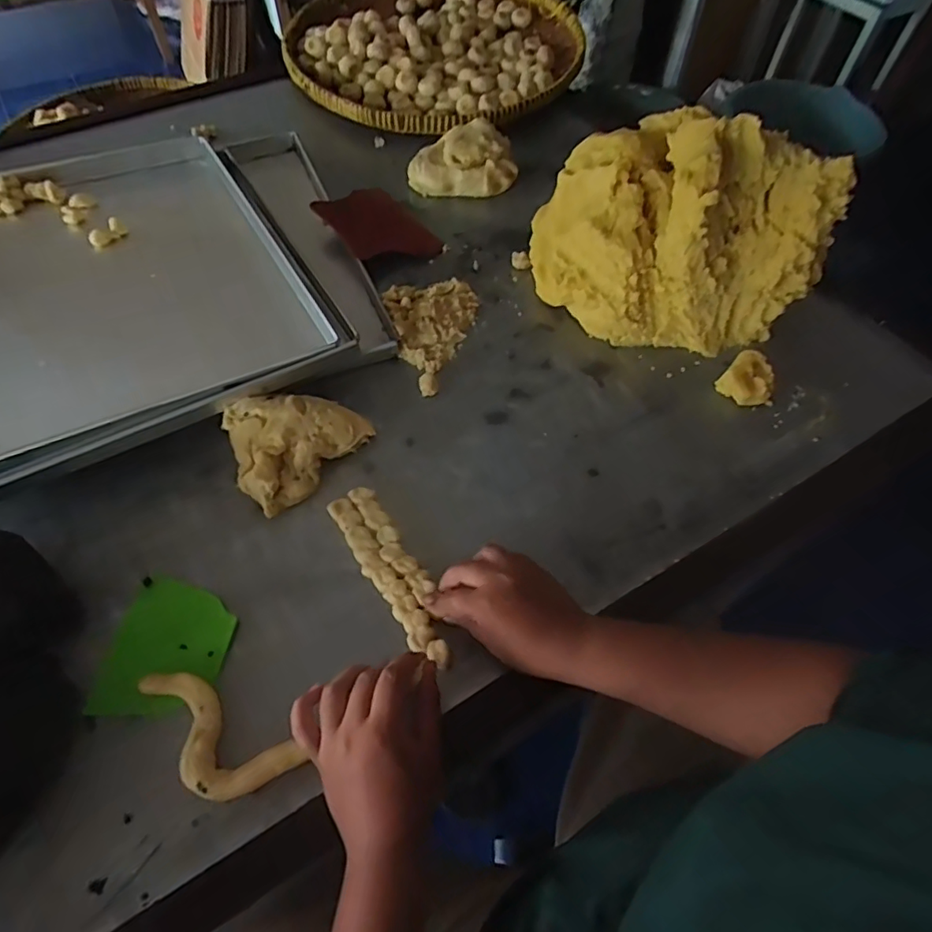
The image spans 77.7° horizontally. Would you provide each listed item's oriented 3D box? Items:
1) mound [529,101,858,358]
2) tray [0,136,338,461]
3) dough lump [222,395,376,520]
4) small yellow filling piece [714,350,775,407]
[{"bbox_3d":[0.246,-0.290,0.707,0.261,0.179,0.314,-32,63,-20],"label":"mound"},{"bbox_3d":[-0.490,-0.226,0.694,0.510,0.049,0.539,-24,60,-21],"label":"tray"},{"bbox_3d":[-0.192,-0.030,0.616,0.123,0.033,0.137,35,63,19],"label":"dough lump"},{"bbox_3d":[0.332,-0.098,0.673,0.060,0.035,0.054,40,65,21],"label":"small yellow filling piece"}]

